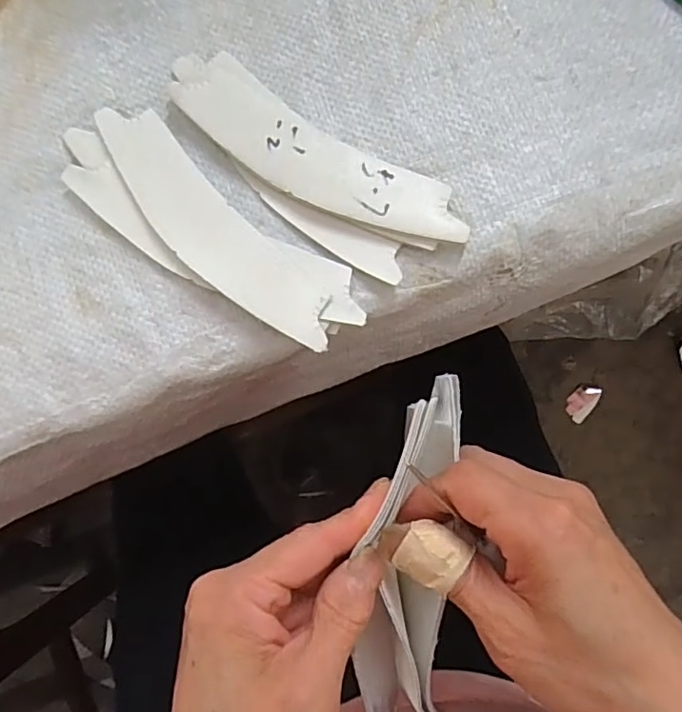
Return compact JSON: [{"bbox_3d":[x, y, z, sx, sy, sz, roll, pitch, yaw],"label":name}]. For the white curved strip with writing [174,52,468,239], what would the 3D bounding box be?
[{"bbox_3d":[-0.012,-0.094,0.265,0.152,0.004,0.041,34,81,8],"label":"white curved strip with writing"}]

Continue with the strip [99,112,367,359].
[{"bbox_3d":[-0.058,-0.061,0.261,0.154,0.005,0.042,39,78,7],"label":"strip"}]

